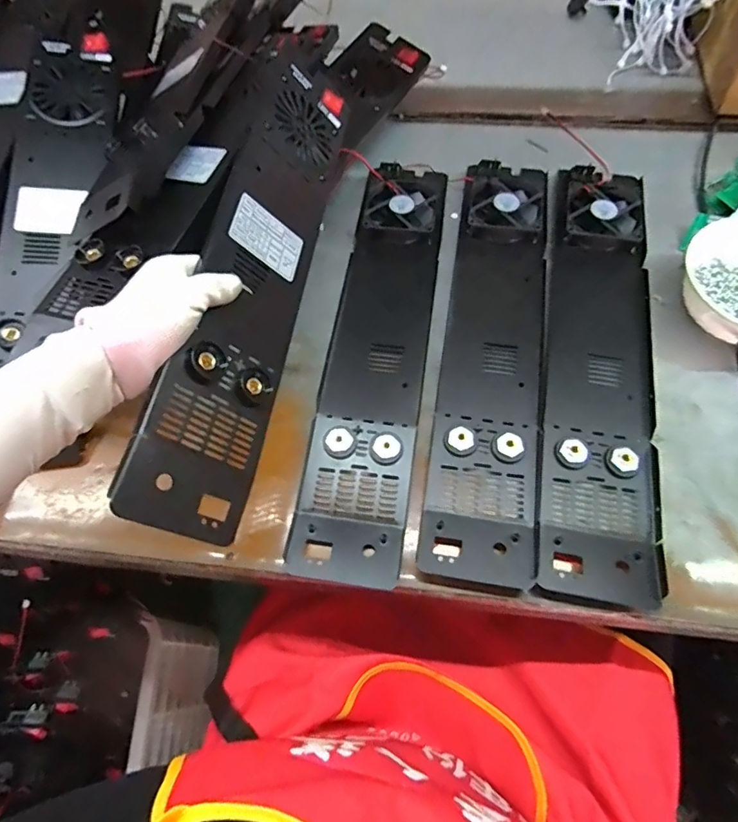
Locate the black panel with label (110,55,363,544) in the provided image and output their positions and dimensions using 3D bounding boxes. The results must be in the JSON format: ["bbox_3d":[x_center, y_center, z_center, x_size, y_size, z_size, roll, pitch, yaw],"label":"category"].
[{"bbox_3d":[-0.090,-0.141,0.457,0.018,0.101,0.498,-14,54,42],"label":"black panel with label"}]

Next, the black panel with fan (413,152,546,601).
[{"bbox_3d":[0.128,-0.074,0.517,0.093,0.031,0.474,8,65,6],"label":"black panel with fan"}]

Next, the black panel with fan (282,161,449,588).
[{"bbox_3d":[0.011,-0.080,0.517,0.094,0.016,0.476,7,64,6],"label":"black panel with fan"}]

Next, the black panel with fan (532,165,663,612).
[{"bbox_3d":[0.228,-0.063,0.504,0.102,0.021,0.477,9,65,7],"label":"black panel with fan"}]

